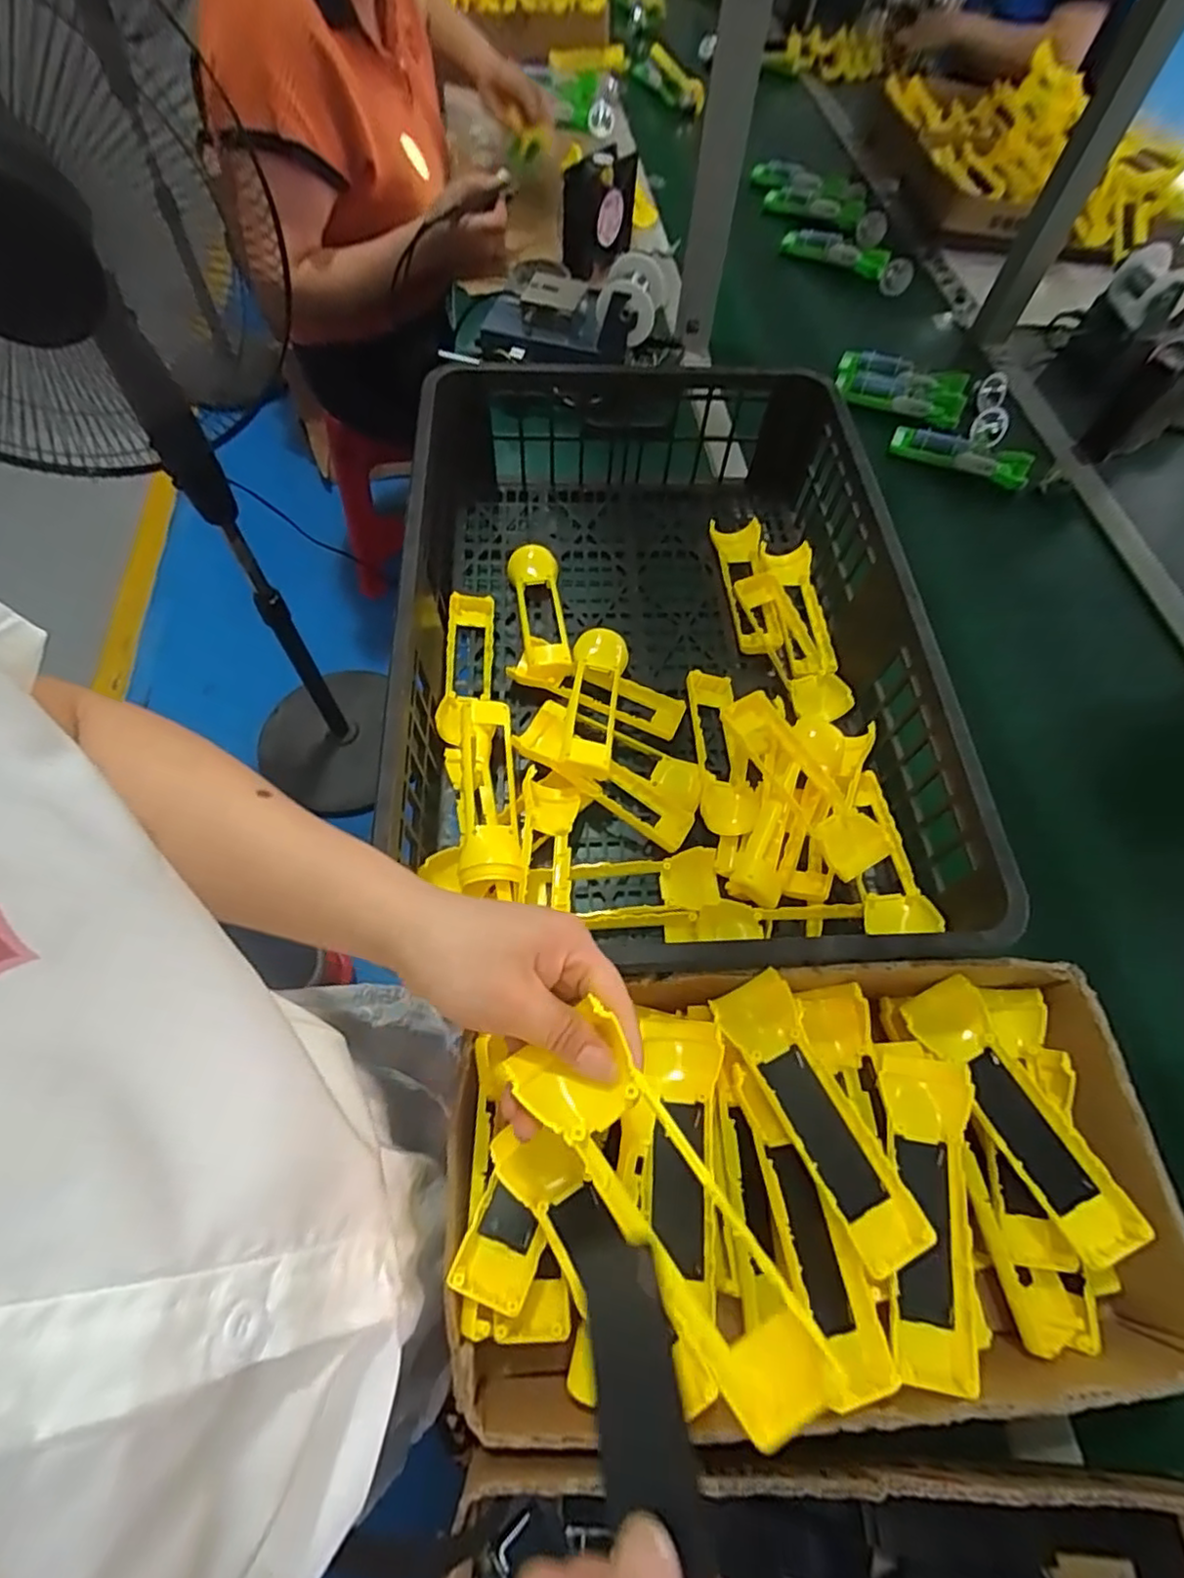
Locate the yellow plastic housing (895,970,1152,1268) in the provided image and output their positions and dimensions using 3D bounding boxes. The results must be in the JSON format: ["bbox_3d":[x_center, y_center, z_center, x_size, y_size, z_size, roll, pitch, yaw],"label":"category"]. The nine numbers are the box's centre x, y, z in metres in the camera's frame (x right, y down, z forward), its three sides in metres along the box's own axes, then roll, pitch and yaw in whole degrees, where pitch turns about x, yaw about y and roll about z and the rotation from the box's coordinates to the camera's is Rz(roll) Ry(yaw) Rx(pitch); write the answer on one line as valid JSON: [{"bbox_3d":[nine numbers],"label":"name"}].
[{"bbox_3d":[0.269,0.206,0.416,0.051,0.033,0.162,-26,67,-14],"label":"yellow plastic housing"}]

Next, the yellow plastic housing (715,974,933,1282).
[{"bbox_3d":[0.136,0.193,0.393,0.049,0.019,0.162,-26,67,-14],"label":"yellow plastic housing"}]

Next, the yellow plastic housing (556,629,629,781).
[{"bbox_3d":[-0.001,-0.077,0.583,0.056,0.041,0.171,6,51,2],"label":"yellow plastic housing"}]

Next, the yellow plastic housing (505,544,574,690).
[{"bbox_3d":[-0.053,-0.169,0.640,0.057,0.039,0.177,-2,64,-3],"label":"yellow plastic housing"}]

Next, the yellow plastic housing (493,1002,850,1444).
[{"bbox_3d":[0.030,0.167,0.263,0.047,0.029,0.162,-36,72,-17],"label":"yellow plastic housing"}]

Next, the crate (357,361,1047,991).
[{"bbox_3d":[0.055,-0.141,0.598,0.409,0.175,0.596,-2,64,-3],"label":"crate"}]

